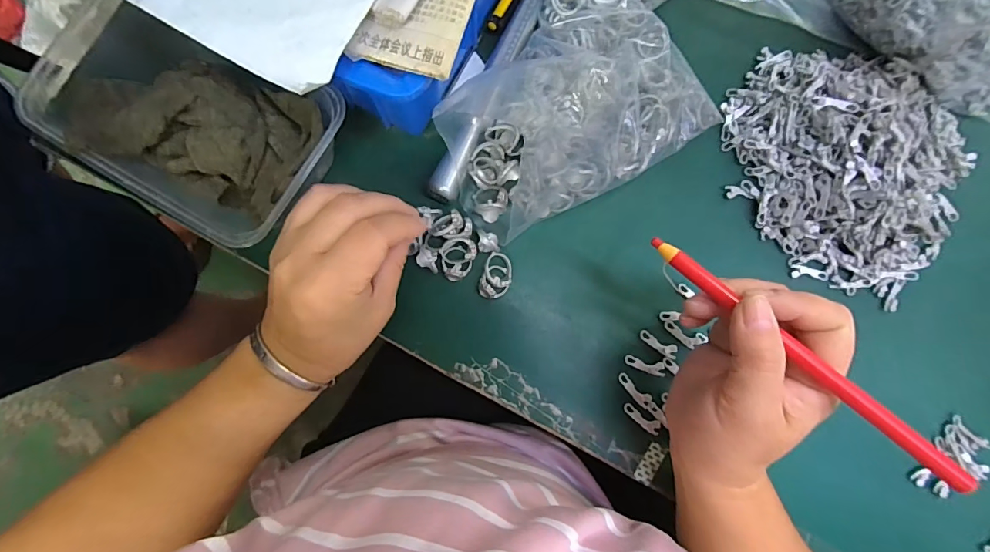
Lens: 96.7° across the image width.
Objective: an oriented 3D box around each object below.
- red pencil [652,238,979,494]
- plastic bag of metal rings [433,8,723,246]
[{"bbox_3d":[0.140,0.035,0.206,0.009,0.007,0.161,-45,73,-5],"label":"red pencil"},{"bbox_3d":[0.052,-0.112,0.310,0.180,0.037,0.110,-29,86,-4],"label":"plastic bag of metal rings"}]

